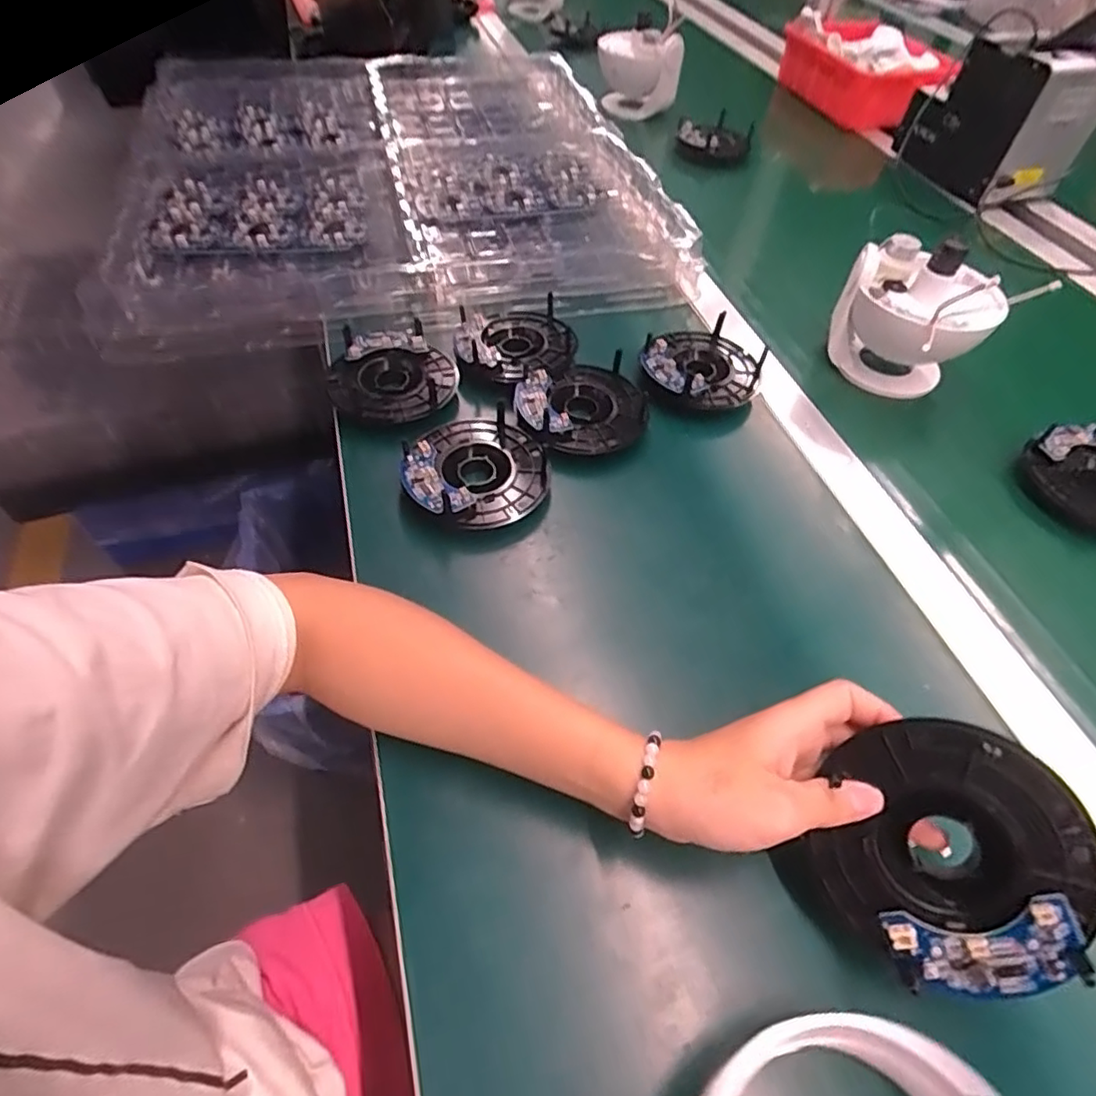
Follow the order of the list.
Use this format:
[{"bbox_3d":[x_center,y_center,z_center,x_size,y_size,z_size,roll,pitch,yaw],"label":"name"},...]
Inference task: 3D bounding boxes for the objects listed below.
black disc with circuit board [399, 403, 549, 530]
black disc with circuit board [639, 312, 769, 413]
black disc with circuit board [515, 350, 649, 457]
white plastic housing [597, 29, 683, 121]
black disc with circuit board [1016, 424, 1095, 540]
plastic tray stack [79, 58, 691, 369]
[{"bbox_3d":[-0.050,-0.058,0.428,0.095,0.033,0.098,1,53,-2],"label":"black disc with circuit board"},{"bbox_3d":[0.130,-0.152,0.515,0.104,0.036,0.102,-2,54,-2],"label":"black disc with circuit board"},{"bbox_3d":[0.025,-0.112,0.469,0.094,0.028,0.094,1,53,-2],"label":"black disc with circuit board"},{"bbox_3d":[0.126,-0.714,0.919,0.086,0.104,0.159,-17,43,-12],"label":"white plastic housing"},{"bbox_3d":[0.416,-0.051,0.457,0.090,0.034,0.097,1,53,-2],"label":"black disc with circuit board"},{"bbox_3d":[-0.177,-0.448,0.696,0.526,0.071,0.573,-11,55,-11],"label":"plastic tray stack"}]

